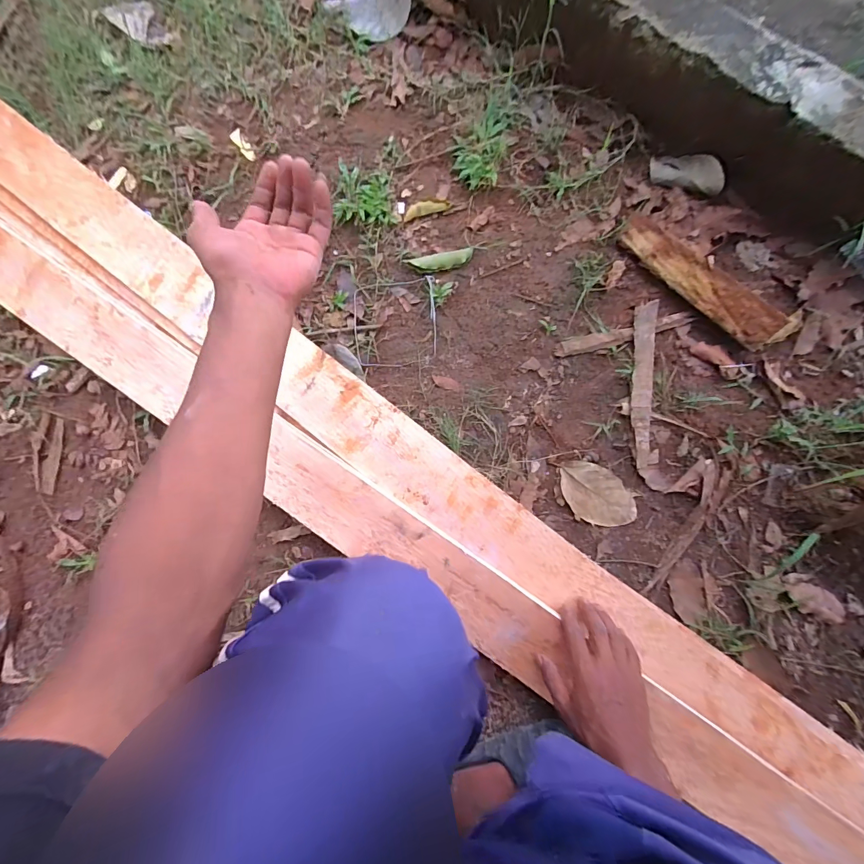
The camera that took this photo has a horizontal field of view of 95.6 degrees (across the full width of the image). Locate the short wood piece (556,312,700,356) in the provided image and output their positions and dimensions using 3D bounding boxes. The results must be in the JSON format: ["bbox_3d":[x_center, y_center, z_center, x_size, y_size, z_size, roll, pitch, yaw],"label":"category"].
[{"bbox_3d":[0.279,-0.141,0.571,0.194,0.009,0.025,-13,84,2],"label":"short wood piece"}]

